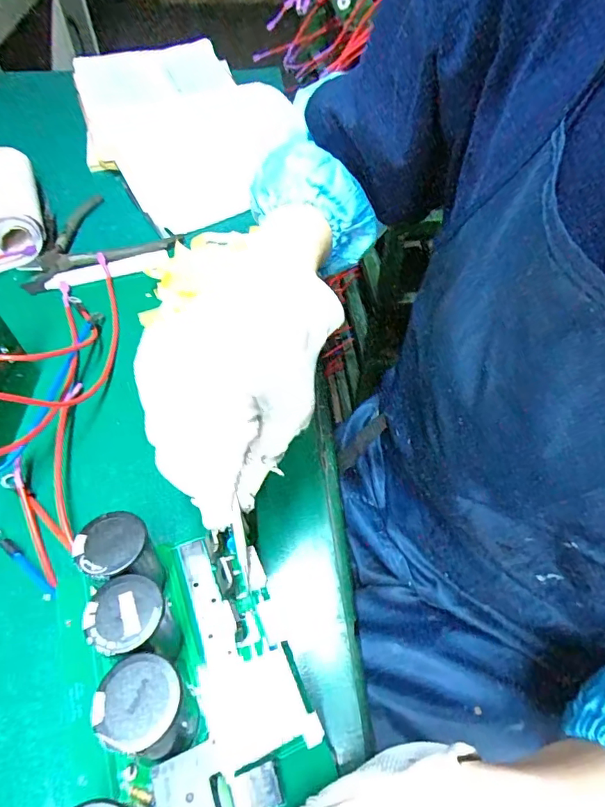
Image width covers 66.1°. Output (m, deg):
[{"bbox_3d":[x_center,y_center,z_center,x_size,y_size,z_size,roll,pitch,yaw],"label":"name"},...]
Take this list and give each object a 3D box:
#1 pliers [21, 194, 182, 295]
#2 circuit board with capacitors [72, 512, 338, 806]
[{"bbox_3d":[-0.221,-0.173,0.474,0.145,0.016,0.132,-28,60,-20],"label":"pliers"},{"bbox_3d":[-0.056,0.122,0.216,0.101,0.075,0.147,-19,57,-14],"label":"circuit board with capacitors"}]

